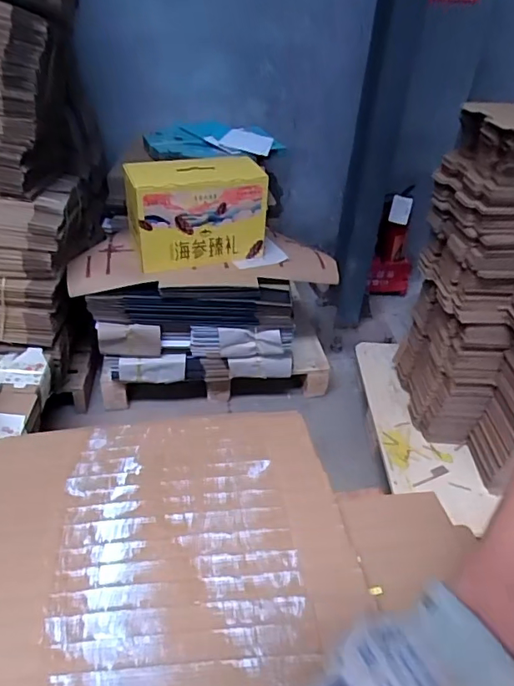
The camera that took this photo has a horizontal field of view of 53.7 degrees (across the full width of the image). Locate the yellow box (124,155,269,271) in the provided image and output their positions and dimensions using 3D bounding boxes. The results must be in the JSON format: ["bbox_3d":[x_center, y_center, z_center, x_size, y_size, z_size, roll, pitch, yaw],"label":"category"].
[{"bbox_3d":[-0.178,-0.383,1.521,0.409,0.290,0.163,-11,38,-20],"label":"yellow box"}]

